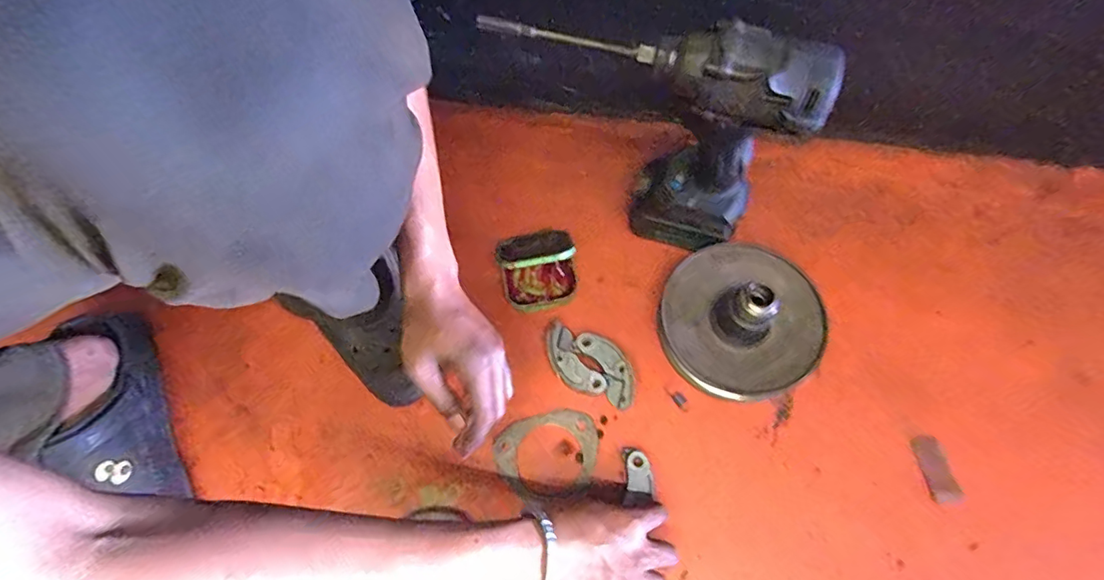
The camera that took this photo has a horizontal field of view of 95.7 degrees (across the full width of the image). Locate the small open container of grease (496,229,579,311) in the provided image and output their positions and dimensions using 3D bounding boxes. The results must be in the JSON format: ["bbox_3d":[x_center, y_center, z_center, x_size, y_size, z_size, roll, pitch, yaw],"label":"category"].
[{"bbox_3d":[-0.015,-0.025,0.531,0.078,0.075,0.073,-12,67,-2],"label":"small open container of grease"}]

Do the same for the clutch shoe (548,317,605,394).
[{"bbox_3d":[0.019,0.076,0.520,0.034,0.025,0.086,-32,69,-10],"label":"clutch shoe"}]

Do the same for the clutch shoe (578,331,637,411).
[{"bbox_3d":[0.061,0.081,0.518,0.035,0.019,0.085,-29,69,-9],"label":"clutch shoe"}]

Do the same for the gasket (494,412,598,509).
[{"bbox_3d":[-0.003,0.163,0.491,0.103,0.004,0.082,-15,67,-3],"label":"gasket"}]

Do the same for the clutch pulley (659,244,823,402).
[{"bbox_3d":[0.189,0.022,0.501,0.150,0.088,0.156,-1,67,2],"label":"clutch pulley"}]

